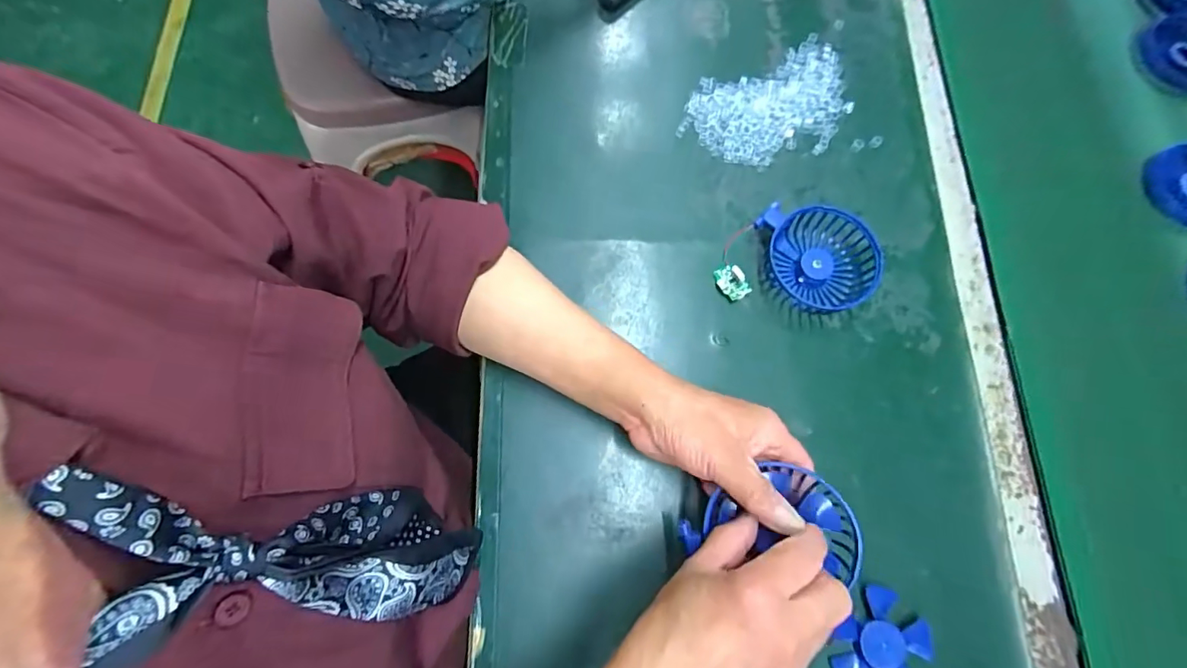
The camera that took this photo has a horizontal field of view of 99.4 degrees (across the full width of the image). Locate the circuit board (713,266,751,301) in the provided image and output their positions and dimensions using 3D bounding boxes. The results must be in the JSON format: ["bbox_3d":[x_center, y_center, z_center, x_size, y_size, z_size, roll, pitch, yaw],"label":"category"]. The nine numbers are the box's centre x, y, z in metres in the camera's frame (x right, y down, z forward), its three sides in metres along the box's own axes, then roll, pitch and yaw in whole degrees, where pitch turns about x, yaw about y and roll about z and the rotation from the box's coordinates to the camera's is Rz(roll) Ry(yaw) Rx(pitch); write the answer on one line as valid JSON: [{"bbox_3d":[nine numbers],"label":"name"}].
[{"bbox_3d":[0.117,-0.045,0.427,0.020,0.013,0.031,-31,79,-11],"label":"circuit board"}]

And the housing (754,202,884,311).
[{"bbox_3d":[0.192,-0.066,0.426,0.081,0.030,0.093,-15,77,-7],"label":"housing"}]

